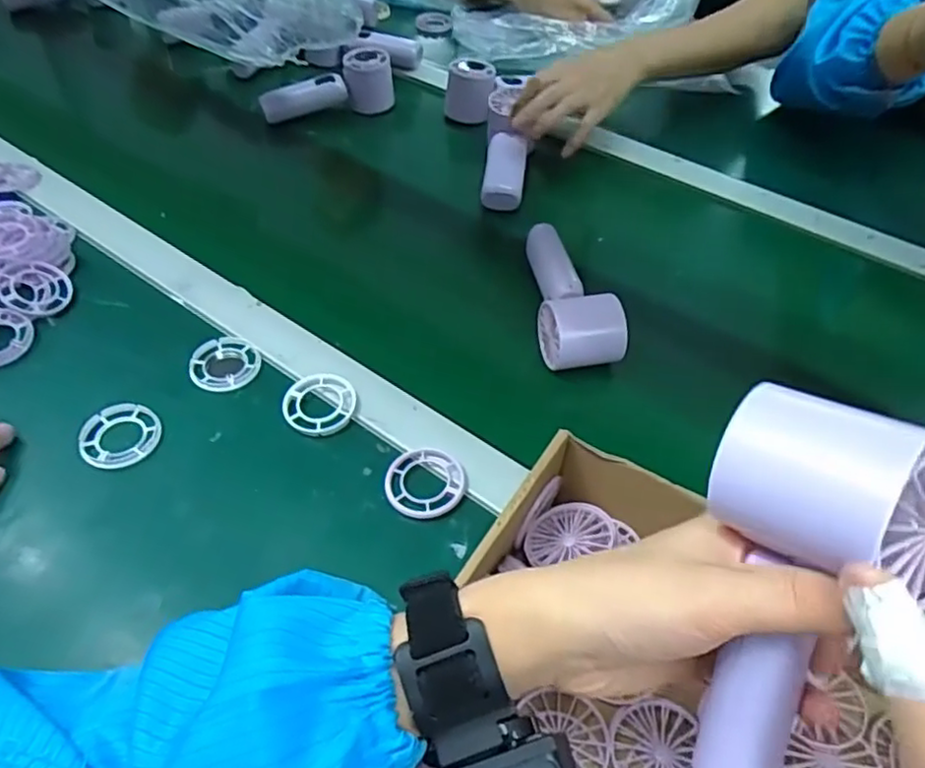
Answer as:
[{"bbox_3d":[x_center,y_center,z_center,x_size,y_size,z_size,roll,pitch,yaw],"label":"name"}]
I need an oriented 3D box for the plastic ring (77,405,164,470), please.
[{"bbox_3d":[-0.244,0.036,0.473,0.052,0.009,0.054,1,51,-1],"label":"plastic ring"}]

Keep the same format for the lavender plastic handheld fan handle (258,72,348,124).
[{"bbox_3d":[-0.185,-0.336,0.771,0.099,0.033,0.030,-28,57,-23],"label":"lavender plastic handheld fan handle"}]

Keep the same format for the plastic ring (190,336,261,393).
[{"bbox_3d":[-0.186,-0.017,0.520,0.053,0.006,0.050,1,51,-1],"label":"plastic ring"}]

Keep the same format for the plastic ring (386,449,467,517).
[{"bbox_3d":[-0.025,0.066,0.449,0.053,0.008,0.052,1,51,-1],"label":"plastic ring"}]

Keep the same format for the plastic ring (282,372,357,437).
[{"bbox_3d":[-0.106,0.014,0.492,0.051,0.009,0.057,4,51,1],"label":"plastic ring"}]

